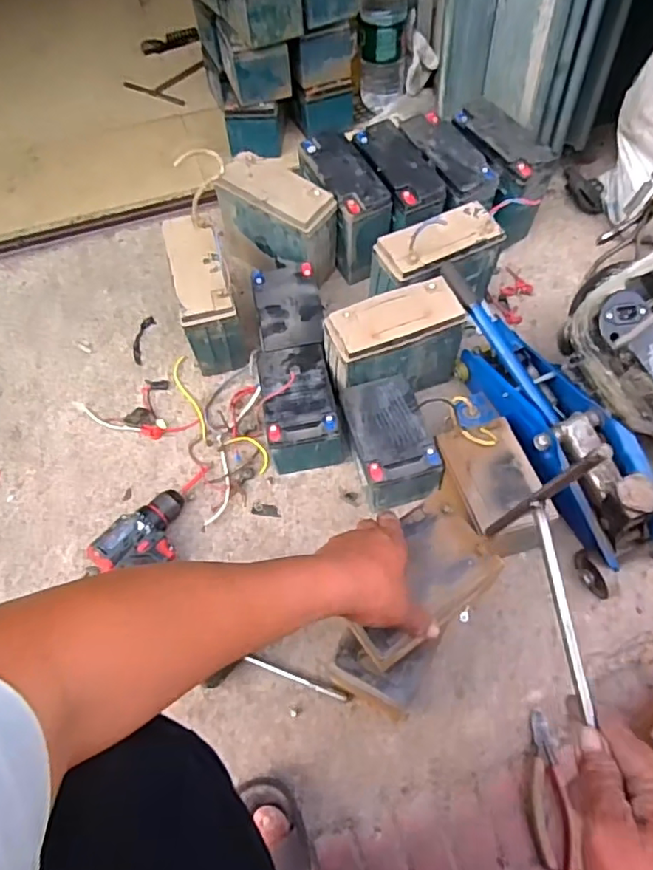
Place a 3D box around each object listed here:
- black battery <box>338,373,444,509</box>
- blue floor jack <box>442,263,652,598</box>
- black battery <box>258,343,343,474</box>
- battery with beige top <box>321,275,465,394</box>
[{"bbox_3d":[0.083,0.007,0.803,0.099,0.079,0.150,-16,56,-6],"label":"black battery"},{"bbox_3d":[0.284,-0.018,0.790,0.115,0.167,0.438,-24,58,-11],"label":"blue floor jack"},{"bbox_3d":[-0.036,-0.036,0.849,0.103,0.102,0.166,-11,63,-3],"label":"black battery"},{"bbox_3d":[0.095,-0.120,0.836,0.182,0.150,0.081,-19,57,-8],"label":"battery with beige top"}]

